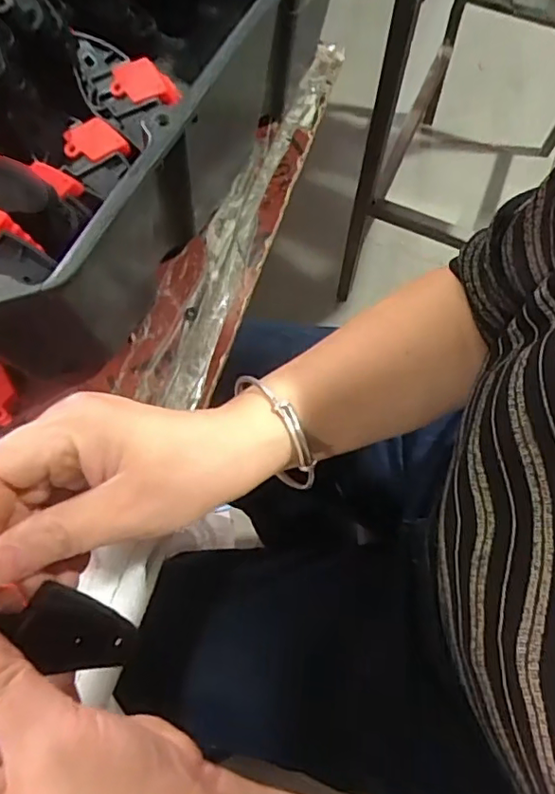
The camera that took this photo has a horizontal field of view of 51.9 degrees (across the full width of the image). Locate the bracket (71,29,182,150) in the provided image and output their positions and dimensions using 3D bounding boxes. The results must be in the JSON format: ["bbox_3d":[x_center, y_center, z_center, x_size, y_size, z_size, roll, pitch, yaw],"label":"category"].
[{"bbox_3d":[-0.110,-0.217,0.398,0.090,0.013,0.049,41,95,14],"label":"bracket"}]

